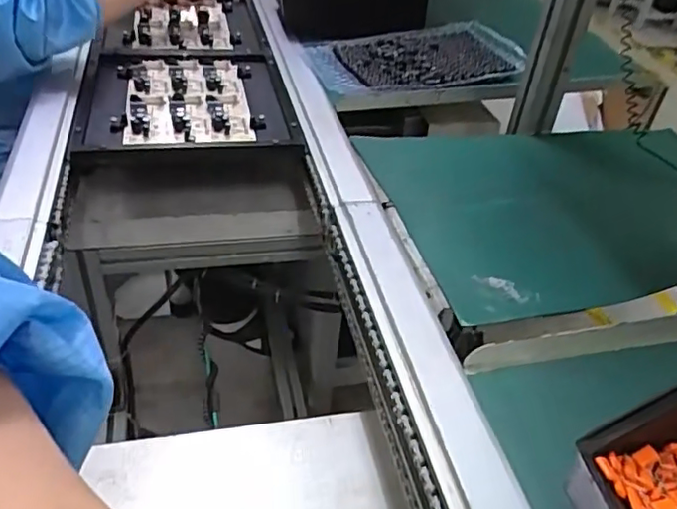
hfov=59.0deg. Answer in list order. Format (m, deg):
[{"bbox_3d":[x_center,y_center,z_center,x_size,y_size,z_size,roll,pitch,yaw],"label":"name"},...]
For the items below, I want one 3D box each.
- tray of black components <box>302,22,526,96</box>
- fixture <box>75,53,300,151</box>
[{"bbox_3d":[0.116,-0.284,0.866,0.300,0.040,0.208,-15,47,-22],"label":"tray of black components"},{"bbox_3d":[-0.182,-0.189,0.723,0.231,0.030,0.262,-6,44,-14],"label":"fixture"}]

